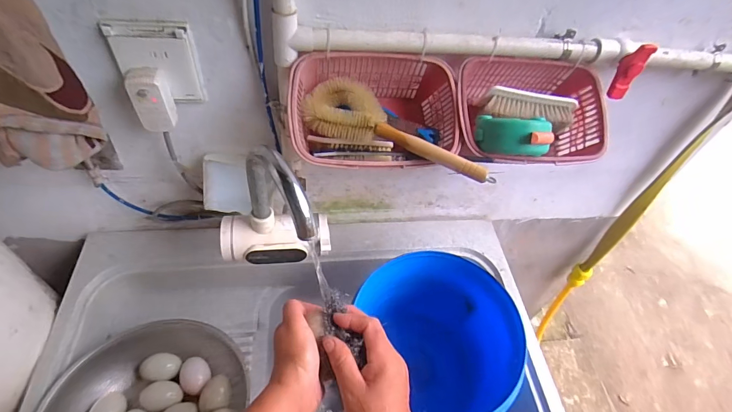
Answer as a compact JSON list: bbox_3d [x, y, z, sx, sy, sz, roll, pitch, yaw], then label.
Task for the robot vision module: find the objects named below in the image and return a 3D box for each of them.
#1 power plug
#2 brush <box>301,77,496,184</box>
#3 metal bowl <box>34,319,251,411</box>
[{"bbox_3d":[-0.274,-0.137,0.490,0.042,0.078,0.035,-11,51,-12],"label":"power plug"},{"bbox_3d":[0.037,-0.094,0.469,0.245,0.040,0.066,20,51,13],"label":"brush"},{"bbox_3d":[-0.310,0.285,0.547,0.258,0.065,0.245,2,50,-2],"label":"metal bowl"}]

